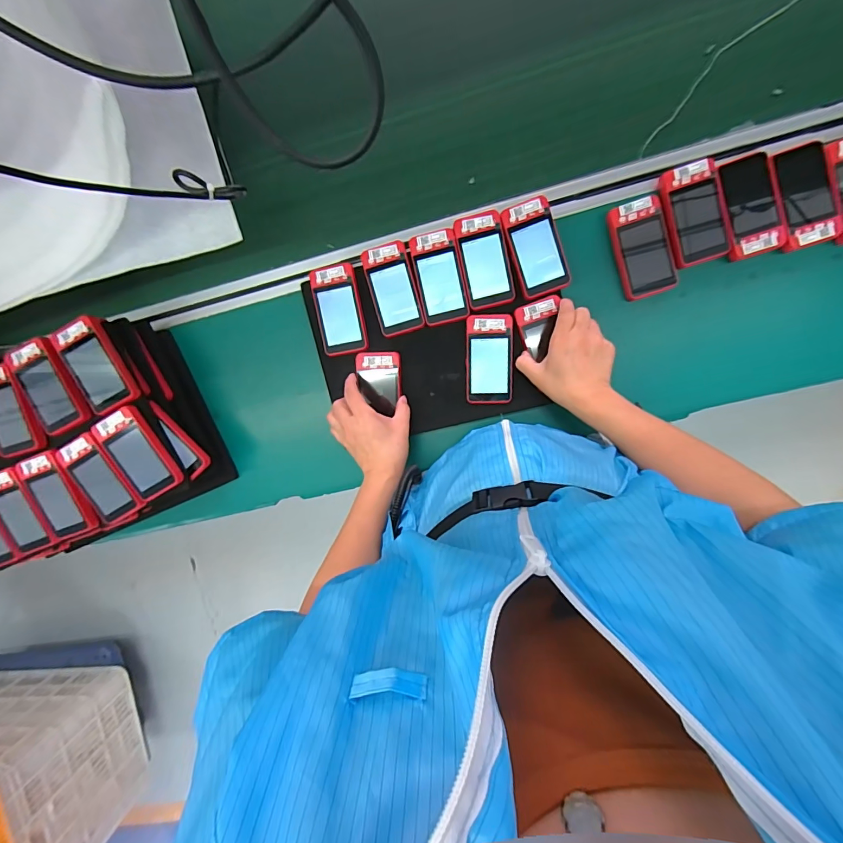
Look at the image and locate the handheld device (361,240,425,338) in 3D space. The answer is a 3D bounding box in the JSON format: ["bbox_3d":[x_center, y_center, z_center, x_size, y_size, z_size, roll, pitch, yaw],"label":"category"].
[{"bbox_3d":[-0.038,-0.180,0.572,0.062,0.016,0.118,-14,95,8],"label":"handheld device"}]

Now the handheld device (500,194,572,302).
[{"bbox_3d":[0.150,-0.227,0.545,0.064,0.012,0.119,-19,95,8],"label":"handheld device"}]

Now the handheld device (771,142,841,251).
[{"bbox_3d":[0.476,-0.279,0.517,0.060,0.021,0.118,-14,95,8],"label":"handheld device"}]

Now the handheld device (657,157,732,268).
[{"bbox_3d":[0.349,-0.265,0.533,0.067,0.020,0.119,-16,95,8],"label":"handheld device"}]

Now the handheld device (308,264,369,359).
[{"bbox_3d":[-0.116,-0.156,0.586,0.065,0.017,0.117,-8,96,7],"label":"handheld device"}]

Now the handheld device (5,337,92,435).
[{"bbox_3d":[-0.497,-0.048,0.557,0.072,0.027,0.124,-21,94,8],"label":"handheld device"}]

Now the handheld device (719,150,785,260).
[{"bbox_3d":[0.415,-0.273,0.526,0.065,0.019,0.122,-16,95,8],"label":"handheld device"}]

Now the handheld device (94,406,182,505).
[{"bbox_3d":[-0.377,0.043,0.553,0.062,0.015,0.122,-28,99,5],"label":"handheld device"}]

